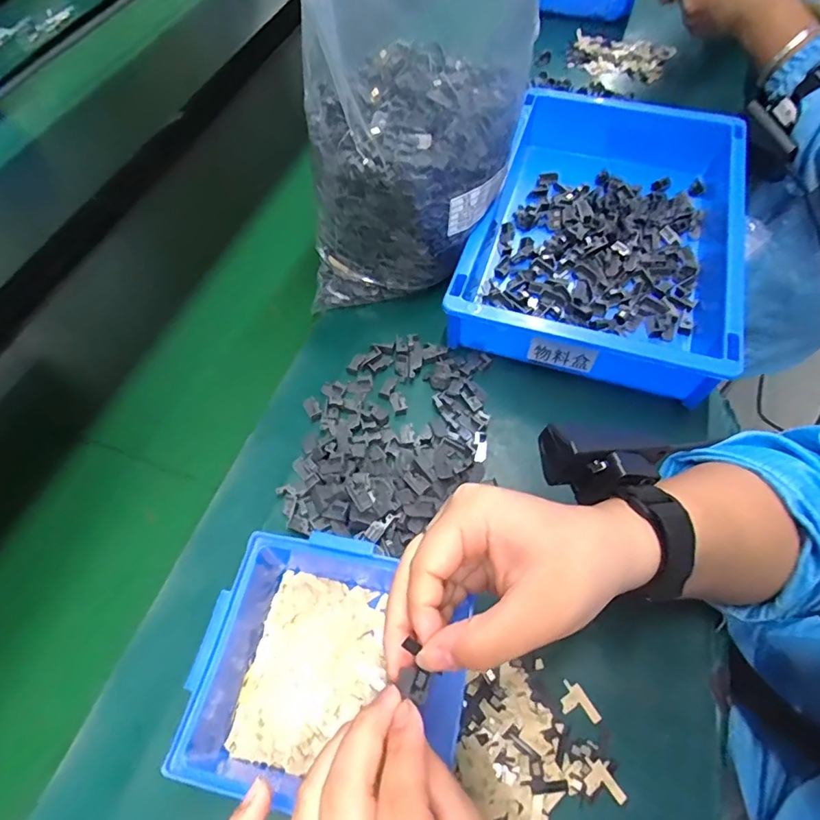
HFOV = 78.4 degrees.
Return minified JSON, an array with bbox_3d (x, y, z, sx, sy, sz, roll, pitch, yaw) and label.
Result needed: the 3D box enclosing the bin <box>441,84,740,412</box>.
[{"bbox_3d":[0.174,-0.161,0.451,0.207,0.072,0.315,15,62,13],"label":"bin"}]

